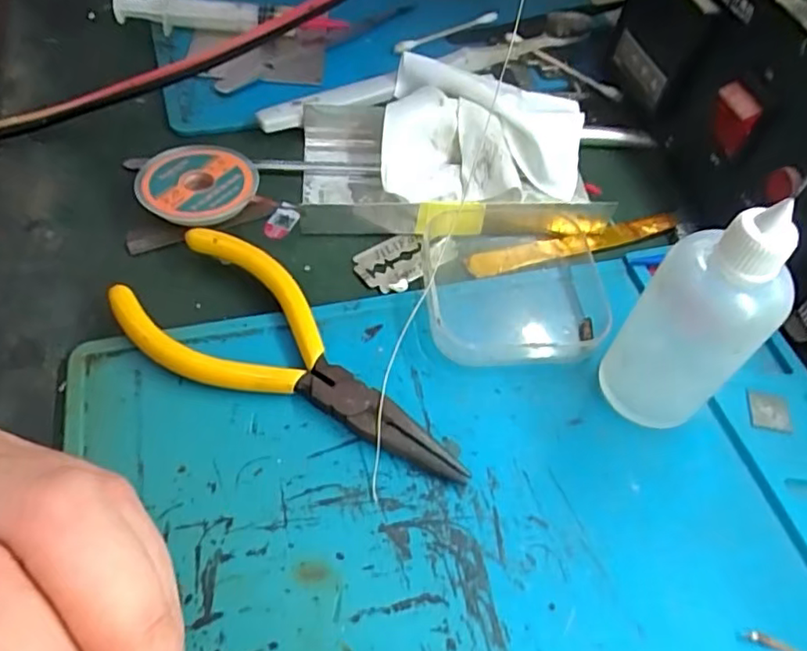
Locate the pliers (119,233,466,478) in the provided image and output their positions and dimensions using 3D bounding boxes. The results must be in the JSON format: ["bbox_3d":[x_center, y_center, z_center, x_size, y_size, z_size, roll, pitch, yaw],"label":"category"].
[{"bbox_3d":[-0.036,0.012,0.205,0.126,0.014,0.051,31,57,17],"label":"pliers"}]

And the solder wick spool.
[{"bbox_3d":[-0.082,-0.054,0.250,0.048,0.013,0.040,15,54,6],"label":"solder wick spool"}]

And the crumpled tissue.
[{"bbox_3d":[0.035,-0.082,0.271,0.084,0.026,0.068,8,54,1],"label":"crumpled tissue"}]

